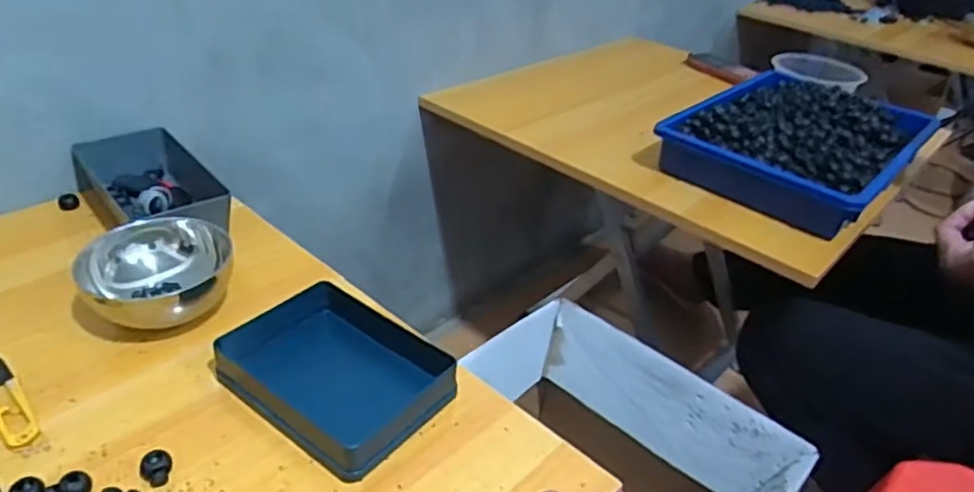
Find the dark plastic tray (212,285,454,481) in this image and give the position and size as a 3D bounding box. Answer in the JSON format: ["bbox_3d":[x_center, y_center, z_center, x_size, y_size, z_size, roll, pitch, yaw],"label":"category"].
[{"bbox_3d":[-0.109,0.089,0.478,0.145,0.036,0.112,27,39,28],"label":"dark plastic tray"}]

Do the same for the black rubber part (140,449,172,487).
[{"bbox_3d":[-0.204,0.138,0.406,0.017,0.012,0.019,-15,39,-28],"label":"black rubber part"}]

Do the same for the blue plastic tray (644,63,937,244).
[{"bbox_3d":[0.400,-0.136,0.853,0.241,0.074,0.322,30,41,31],"label":"blue plastic tray"}]

